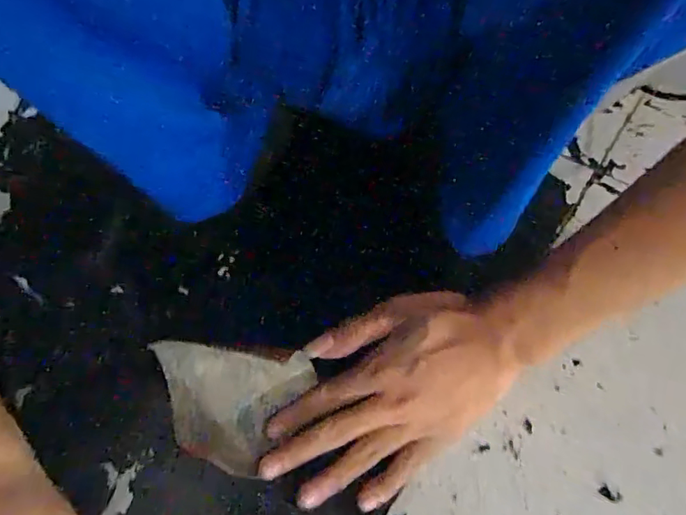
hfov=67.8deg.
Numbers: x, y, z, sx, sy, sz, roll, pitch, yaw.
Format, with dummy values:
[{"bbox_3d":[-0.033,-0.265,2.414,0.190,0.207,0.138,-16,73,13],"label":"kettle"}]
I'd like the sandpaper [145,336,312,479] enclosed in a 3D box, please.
[{"bbox_3d":[-0.076,0.099,0.338,0.106,0.012,0.079,4,77,2],"label":"sandpaper"}]

